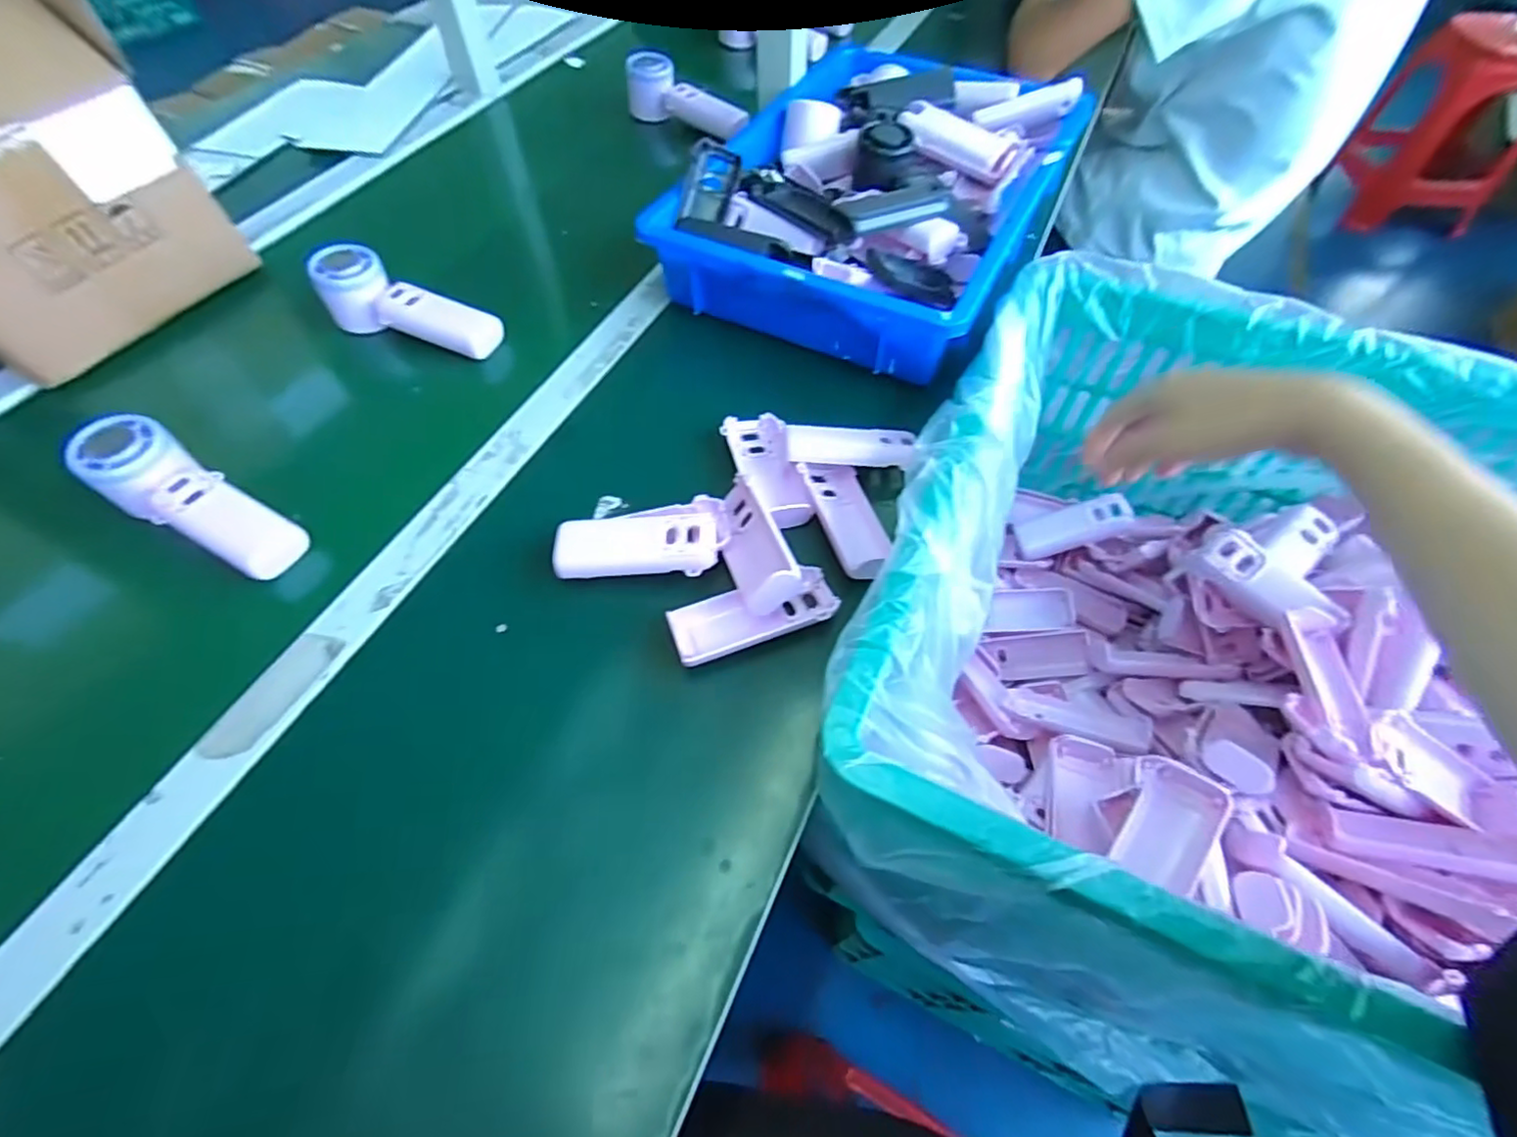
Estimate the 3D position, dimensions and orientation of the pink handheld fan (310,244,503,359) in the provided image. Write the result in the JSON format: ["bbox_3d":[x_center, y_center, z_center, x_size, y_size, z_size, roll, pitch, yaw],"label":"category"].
[{"bbox_3d":[-0.306,-0.236,0.565,0.153,0.054,0.053,15,59,9],"label":"pink handheld fan"}]

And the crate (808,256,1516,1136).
[{"bbox_3d":[0.406,0.106,0.439,0.661,0.261,0.493,25,61,14],"label":"crate"}]

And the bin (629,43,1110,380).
[{"bbox_3d":[0.112,-0.362,0.615,0.289,0.083,0.392,25,61,14],"label":"bin"}]

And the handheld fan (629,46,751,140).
[{"bbox_3d":[-0.090,-0.579,0.794,0.161,0.055,0.051,33,63,18],"label":"handheld fan"}]

